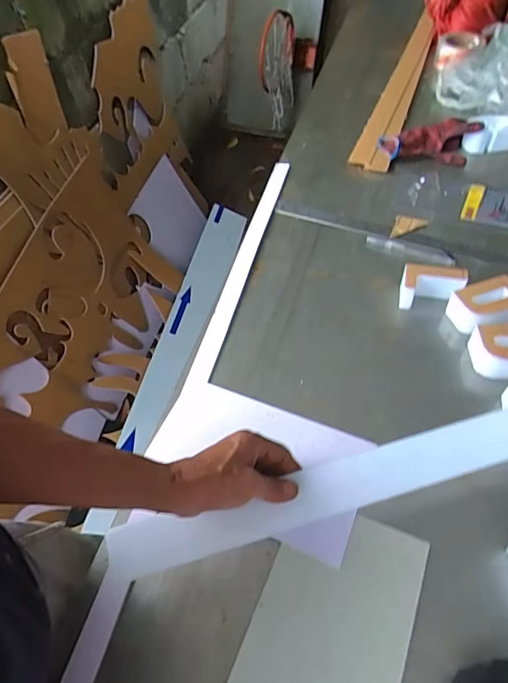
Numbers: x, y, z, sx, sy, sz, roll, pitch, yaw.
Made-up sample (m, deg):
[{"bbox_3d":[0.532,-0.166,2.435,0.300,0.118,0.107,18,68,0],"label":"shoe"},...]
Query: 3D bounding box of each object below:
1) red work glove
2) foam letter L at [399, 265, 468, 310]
[{"bbox_3d":[0.328,-0.371,0.869,0.181,0.042,0.087,-4,52,2],"label":"red work glove"},{"bbox_3d":[0.248,-0.076,0.650,0.086,0.047,0.046,6,53,10],"label":"foam letter L"}]

